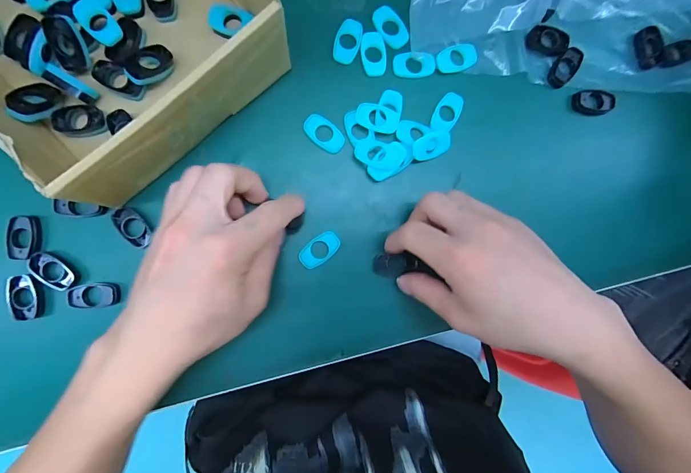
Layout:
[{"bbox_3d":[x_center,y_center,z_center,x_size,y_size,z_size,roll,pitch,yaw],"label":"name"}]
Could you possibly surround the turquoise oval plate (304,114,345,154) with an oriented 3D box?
[{"bbox_3d":[-0.016,-0.077,0.263,0.033,0.005,0.019,43,87,-4],"label":"turquoise oval plate"}]

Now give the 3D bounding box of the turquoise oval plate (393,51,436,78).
[{"bbox_3d":[0.054,-0.133,0.267,0.032,0.004,0.018,-2,90,-5],"label":"turquoise oval plate"}]

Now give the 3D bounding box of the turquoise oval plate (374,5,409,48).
[{"bbox_3d":[0.036,-0.161,0.266,0.018,0.004,0.034,-34,93,-4],"label":"turquoise oval plate"}]

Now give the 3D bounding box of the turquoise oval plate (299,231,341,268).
[{"bbox_3d":[-0.019,0.010,0.261,0.033,0.004,0.018,-40,93,-4],"label":"turquoise oval plate"}]

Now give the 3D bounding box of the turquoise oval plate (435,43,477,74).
[{"bbox_3d":[0.087,-0.139,0.272,0.033,0.006,0.019,-23,92,-5],"label":"turquoise oval plate"}]

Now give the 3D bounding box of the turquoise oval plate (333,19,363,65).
[{"bbox_3d":[0.002,-0.149,0.264,0.018,0.005,0.032,14,89,-5],"label":"turquoise oval plate"}]

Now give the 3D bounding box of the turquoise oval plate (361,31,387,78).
[{"bbox_3d":[0.022,-0.141,0.265,0.019,0.004,0.034,-6,91,-5],"label":"turquoise oval plate"}]

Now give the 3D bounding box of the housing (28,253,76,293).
[{"bbox_3d":[-0.205,0.024,0.241,0.016,0.009,0.032,-43,94,-4],"label":"housing"}]

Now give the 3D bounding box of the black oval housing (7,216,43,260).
[{"bbox_3d":[-0.225,0.001,0.243,0.018,0.008,0.030,-4,91,-5],"label":"black oval housing"}]

